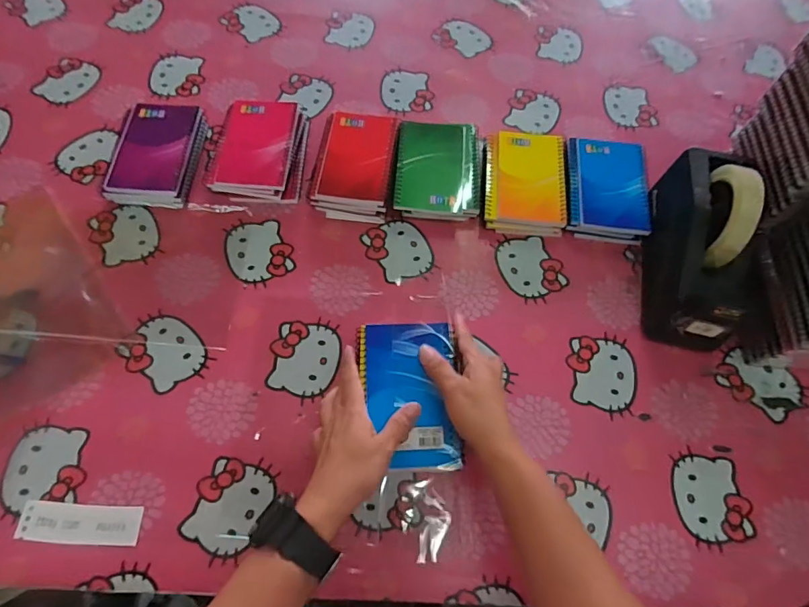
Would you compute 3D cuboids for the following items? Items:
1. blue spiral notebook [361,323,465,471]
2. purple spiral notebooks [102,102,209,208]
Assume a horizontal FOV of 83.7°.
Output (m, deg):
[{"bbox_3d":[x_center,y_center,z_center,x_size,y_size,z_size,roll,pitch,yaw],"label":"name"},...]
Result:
[{"bbox_3d":[0.006,0.082,0.414,0.088,0.010,0.132,-1,67,-4],"label":"blue spiral notebook"},{"bbox_3d":[-0.300,-0.183,0.551,0.091,0.028,0.138,6,67,-1],"label":"purple spiral notebooks"}]

